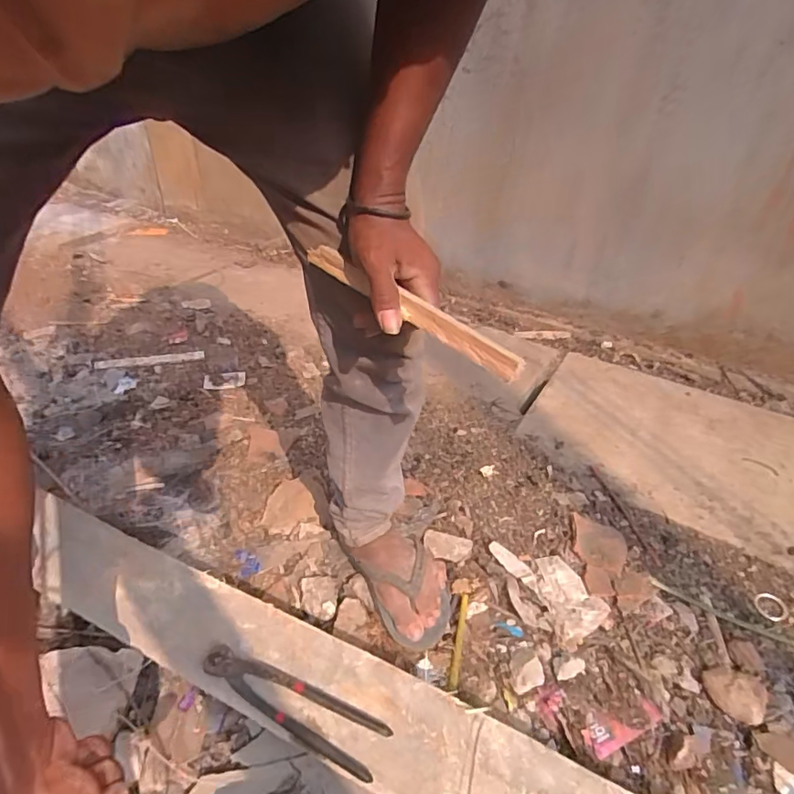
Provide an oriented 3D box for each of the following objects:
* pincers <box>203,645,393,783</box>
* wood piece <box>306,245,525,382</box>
[{"bbox_3d":[-0.122,0.350,0.608,0.226,0.022,0.054,16,59,16],"label":"pincers"},{"bbox_3d":[0.007,-0.077,0.452,0.225,0.020,0.014,34,44,24],"label":"wood piece"}]

